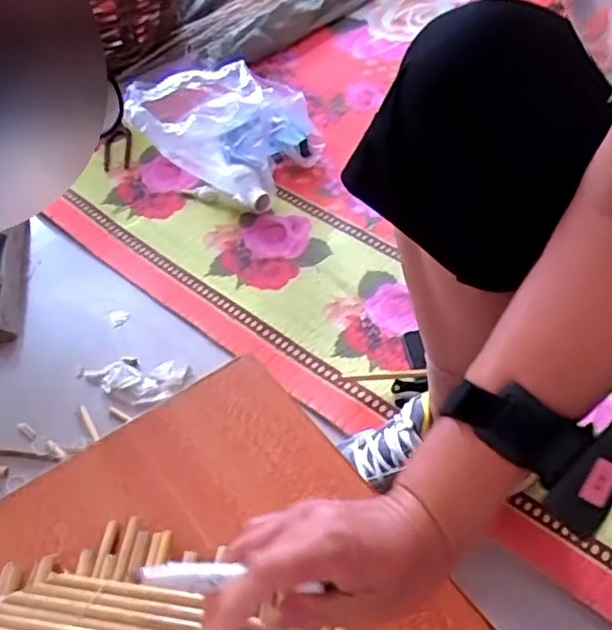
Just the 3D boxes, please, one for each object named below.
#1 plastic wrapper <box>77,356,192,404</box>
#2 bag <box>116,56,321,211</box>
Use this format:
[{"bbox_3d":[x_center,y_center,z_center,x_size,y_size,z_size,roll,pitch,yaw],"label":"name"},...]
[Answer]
[{"bbox_3d":[-0.220,0.080,0.827,0.138,0.013,0.058,3,51,6],"label":"plastic wrapper"},{"bbox_3d":[-0.112,-0.289,1.000,0.256,0.188,0.193,-2,51,2],"label":"bag"}]

